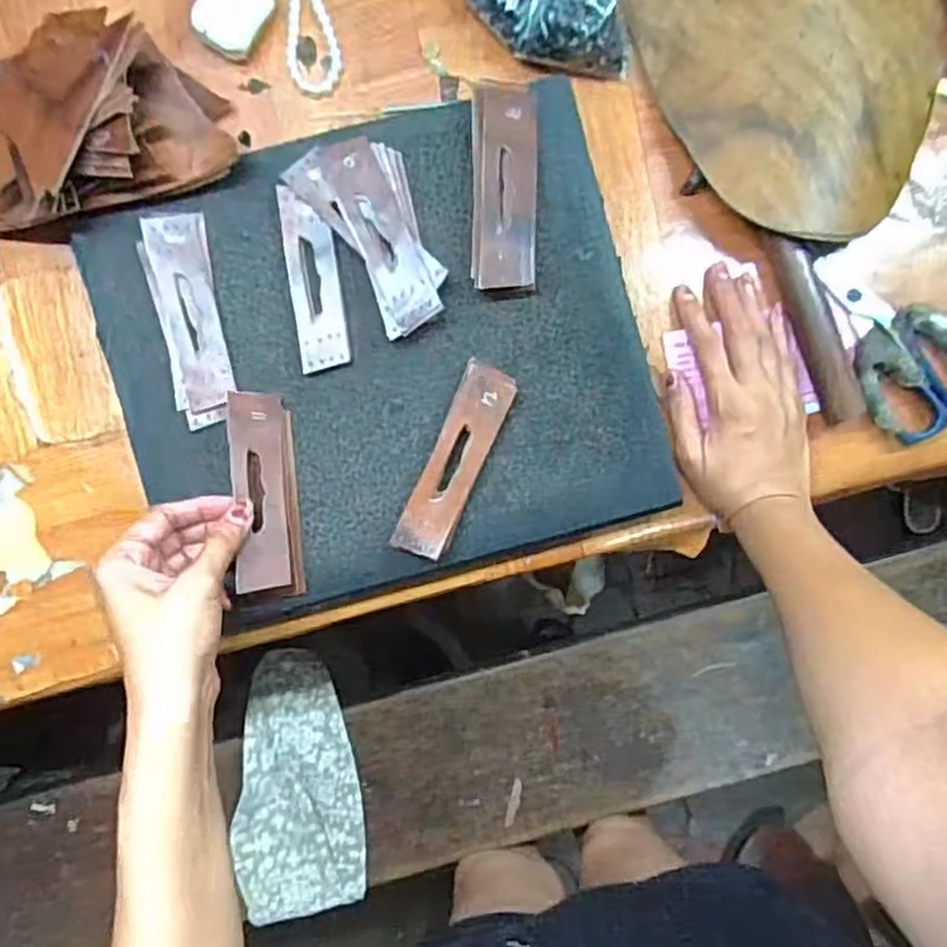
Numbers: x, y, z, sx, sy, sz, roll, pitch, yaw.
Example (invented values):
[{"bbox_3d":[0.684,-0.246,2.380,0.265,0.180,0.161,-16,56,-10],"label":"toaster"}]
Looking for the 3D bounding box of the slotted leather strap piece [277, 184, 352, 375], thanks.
[{"bbox_3d":[-0.101,-0.123,0.466,0.031,0.005,0.113,-7,93,-2],"label":"slotted leather strap piece"}]

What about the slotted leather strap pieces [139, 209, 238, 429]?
[{"bbox_3d":[-0.182,-0.097,0.469,0.040,0.006,0.131,-10,94,-2],"label":"slotted leather strap pieces"}]

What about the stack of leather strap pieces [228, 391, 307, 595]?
[{"bbox_3d":[-0.133,0.013,0.469,0.043,0.011,0.126,-6,89,-31],"label":"stack of leather strap pieces"}]

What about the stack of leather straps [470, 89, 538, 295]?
[{"bbox_3d":[0.020,-0.182,0.464,0.041,0.020,0.130,0,93,-2],"label":"stack of leather straps"}]

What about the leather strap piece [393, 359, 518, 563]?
[{"bbox_3d":[-0.011,-0.008,0.474,0.037,0.020,0.127,23,92,-3],"label":"leather strap piece"}]

